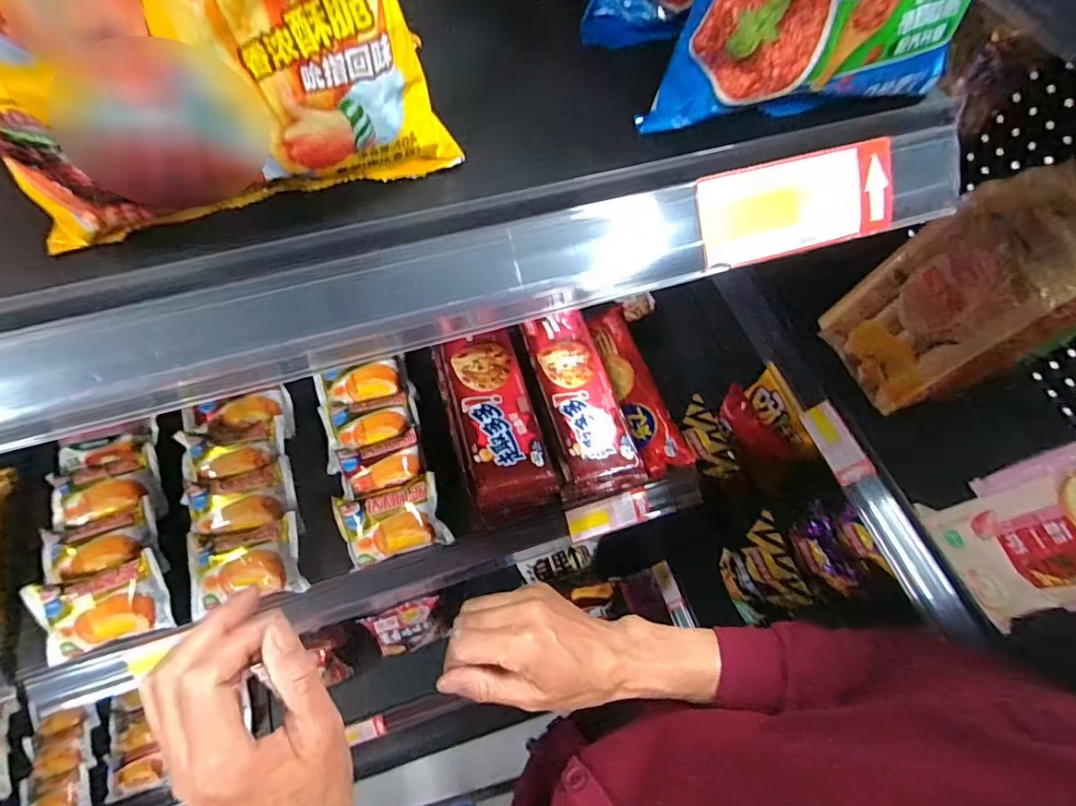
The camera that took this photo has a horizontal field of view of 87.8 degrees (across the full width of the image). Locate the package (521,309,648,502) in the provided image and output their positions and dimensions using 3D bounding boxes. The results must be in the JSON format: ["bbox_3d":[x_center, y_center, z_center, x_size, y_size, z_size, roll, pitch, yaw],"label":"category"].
[{"bbox_3d":[0.039,-0.006,0.558,0.078,0.037,0.194,-11,62,-8],"label":"package"}]

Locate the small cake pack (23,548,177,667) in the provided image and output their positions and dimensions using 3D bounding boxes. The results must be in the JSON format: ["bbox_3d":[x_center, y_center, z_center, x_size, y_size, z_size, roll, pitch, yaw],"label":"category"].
[{"bbox_3d":[-0.406,0.190,0.525,0.104,0.040,0.073,-14,90,-15],"label":"small cake pack"}]

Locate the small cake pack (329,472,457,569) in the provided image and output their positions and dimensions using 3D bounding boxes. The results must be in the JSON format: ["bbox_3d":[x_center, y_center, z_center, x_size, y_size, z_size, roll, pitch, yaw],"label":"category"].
[{"bbox_3d":[-0.145,0.120,0.562,0.097,0.035,0.072,-16,94,-6],"label":"small cake pack"}]

